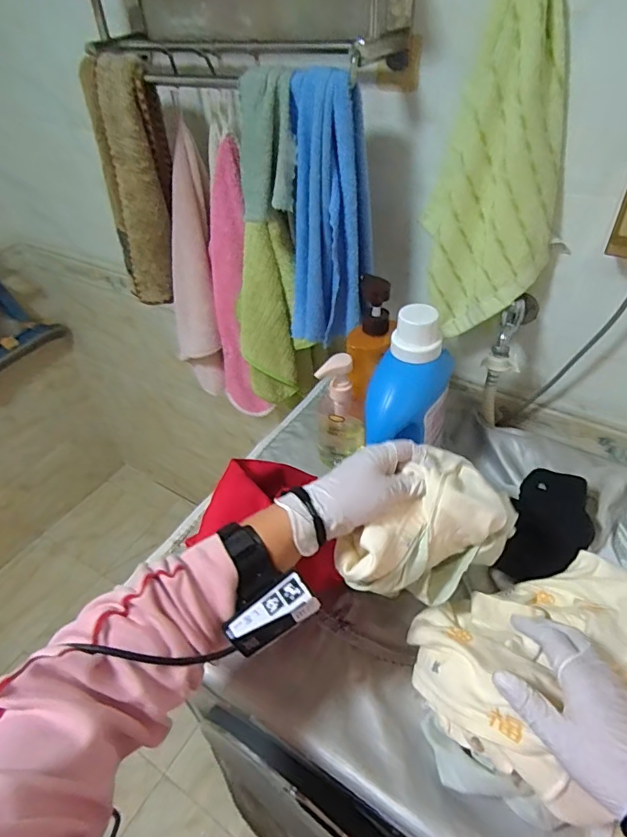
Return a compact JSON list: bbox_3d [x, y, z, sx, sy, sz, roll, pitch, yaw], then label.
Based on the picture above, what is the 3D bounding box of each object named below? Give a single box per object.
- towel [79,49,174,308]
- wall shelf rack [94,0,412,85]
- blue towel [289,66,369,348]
[{"bbox_3d":[-0.293,-0.382,0.839,0.122,0.362,0.081,-10,43,-7],"label":"towel"},{"bbox_3d":[-0.111,-0.536,0.658,0.477,0.143,0.177,24,50,27],"label":"wall shelf rack"},{"bbox_3d":[0.018,-0.256,0.659,0.105,0.318,0.065,9,45,14],"label":"blue towel"}]

